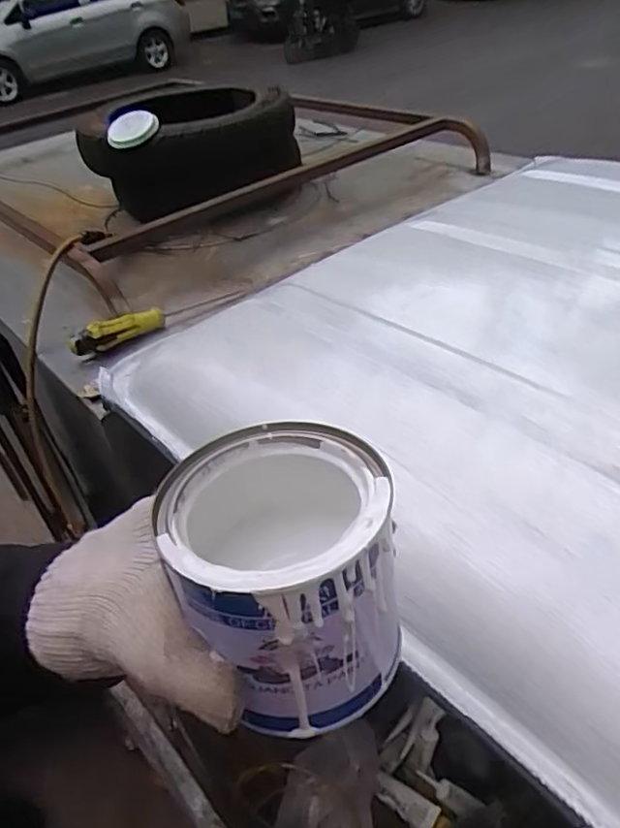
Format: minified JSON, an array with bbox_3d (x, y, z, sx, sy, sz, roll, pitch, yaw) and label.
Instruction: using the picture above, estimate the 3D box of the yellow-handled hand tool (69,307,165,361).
[{"bbox_3d":[-0.217,-0.098,0.689,0.112,0.035,0.023,-31,48,-27],"label":"yellow-handled hand tool"}]

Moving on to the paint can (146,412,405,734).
[{"bbox_3d":[-0.010,0.061,0.247,0.084,0.089,0.095,-4,42,0],"label":"paint can"}]

